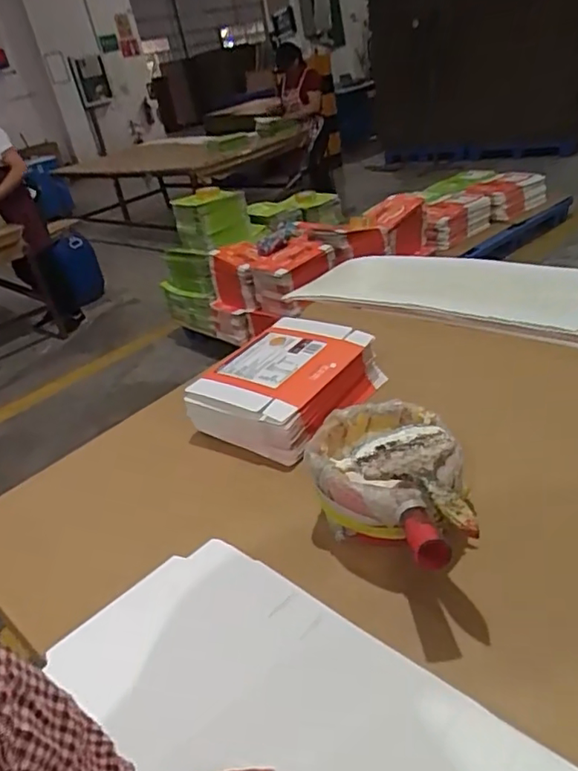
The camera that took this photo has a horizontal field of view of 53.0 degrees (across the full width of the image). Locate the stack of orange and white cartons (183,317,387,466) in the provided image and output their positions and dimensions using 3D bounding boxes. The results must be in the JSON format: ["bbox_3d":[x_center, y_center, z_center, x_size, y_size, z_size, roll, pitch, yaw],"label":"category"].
[{"bbox_3d":[-0.002,-0.004,1.063,0.242,0.094,0.310,12,37,36],"label":"stack of orange and white cartons"}]

